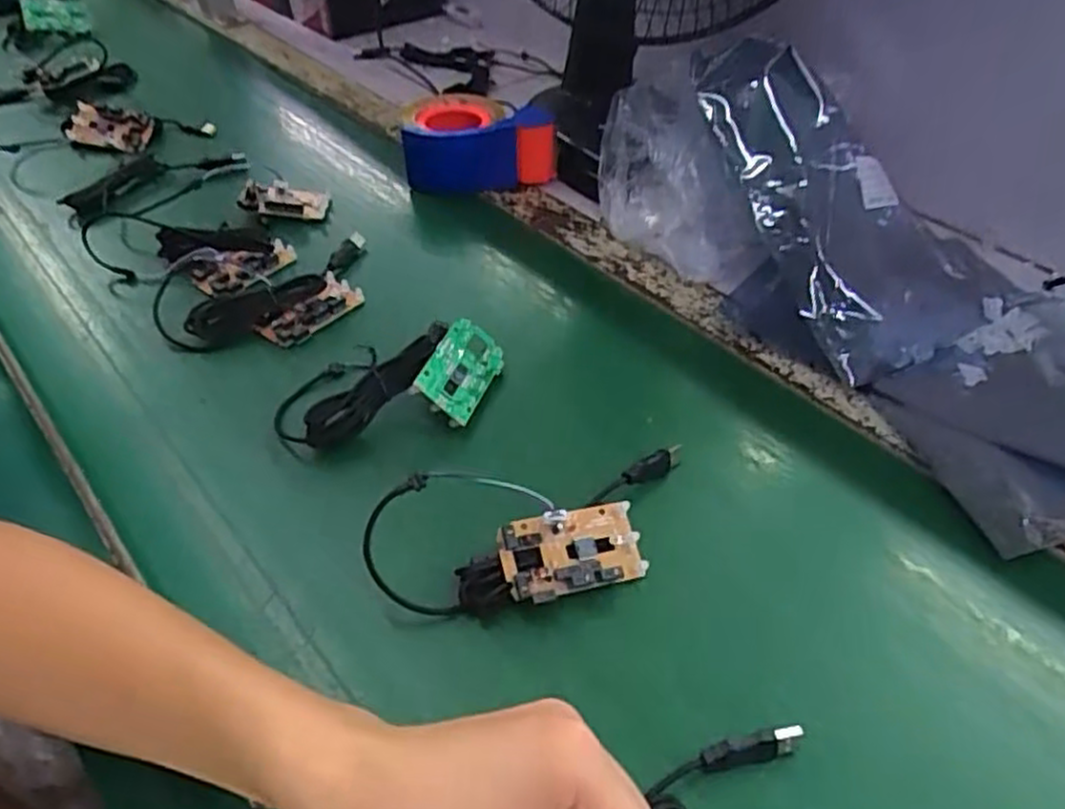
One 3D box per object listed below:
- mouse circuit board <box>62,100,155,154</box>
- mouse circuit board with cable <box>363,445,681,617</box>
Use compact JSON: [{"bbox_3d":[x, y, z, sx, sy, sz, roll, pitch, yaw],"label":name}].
[{"bbox_3d":[-0.448,-0.292,0.808,0.089,0.012,0.048,11,74,2],"label":"mouse circuit board"},{"bbox_3d":[0.010,0.067,0.426,0.185,0.032,0.087,-9,45,-10],"label":"mouse circuit board with cable"}]

